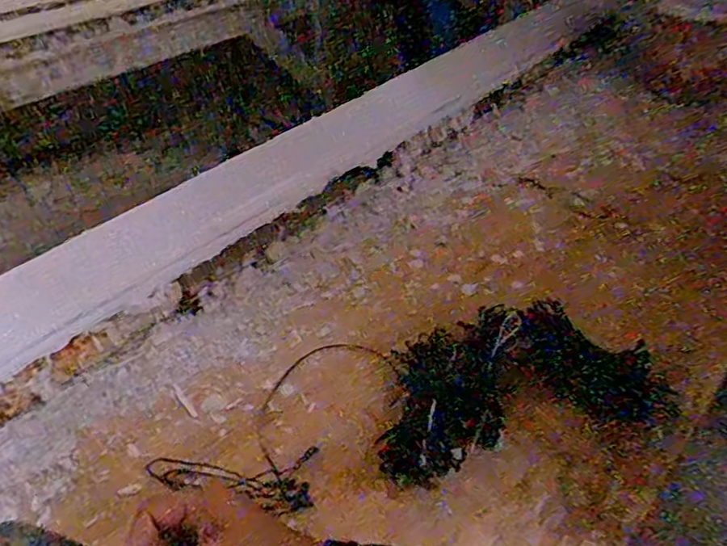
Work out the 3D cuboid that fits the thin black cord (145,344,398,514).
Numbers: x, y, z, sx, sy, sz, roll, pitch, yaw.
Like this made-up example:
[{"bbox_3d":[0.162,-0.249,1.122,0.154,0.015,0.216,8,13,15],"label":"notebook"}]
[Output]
[{"bbox_3d":[-0.060,0.134,0.517,0.122,0.012,0.221,31,50,32],"label":"thin black cord"}]

